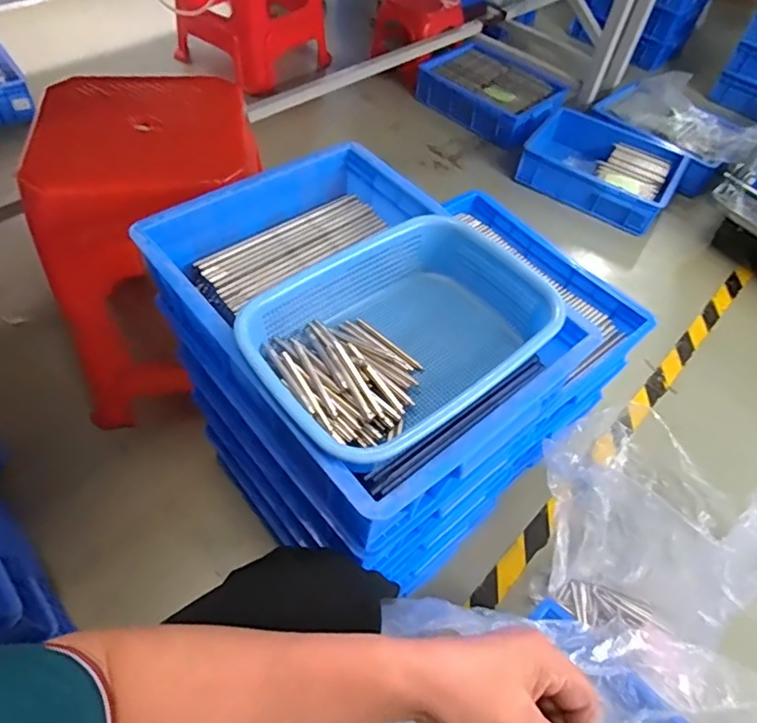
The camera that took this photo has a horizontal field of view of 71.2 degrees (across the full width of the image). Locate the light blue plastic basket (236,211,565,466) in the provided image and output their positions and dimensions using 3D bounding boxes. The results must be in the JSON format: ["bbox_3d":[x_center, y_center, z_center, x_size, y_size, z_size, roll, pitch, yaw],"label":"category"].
[{"bbox_3d":[0.019,-0.023,0.525,0.282,0.077,0.205,-32,63,-26],"label":"light blue plastic basket"}]

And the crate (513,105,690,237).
[{"bbox_3d":[0.633,-0.552,1.518,0.407,0.103,0.321,31,57,16],"label":"crate"}]

